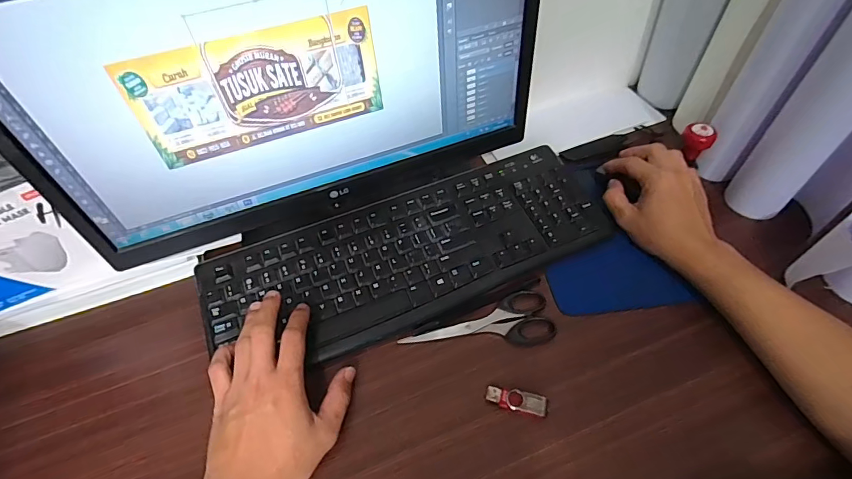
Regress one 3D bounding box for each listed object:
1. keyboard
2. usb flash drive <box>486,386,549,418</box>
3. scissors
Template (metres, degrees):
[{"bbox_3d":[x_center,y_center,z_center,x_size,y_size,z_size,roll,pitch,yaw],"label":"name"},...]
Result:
[{"bbox_3d":[-0.016,0.013,0.480,0.432,0.031,0.158,-17,54,-10],"label":"keyboard"},{"bbox_3d":[0.080,0.143,0.387,0.053,0.006,0.018,10,53,10],"label":"usb flash drive"},{"bbox_3d":[0.056,0.094,0.433,0.149,0.007,0.056,-17,54,-11],"label":"scissors"}]

